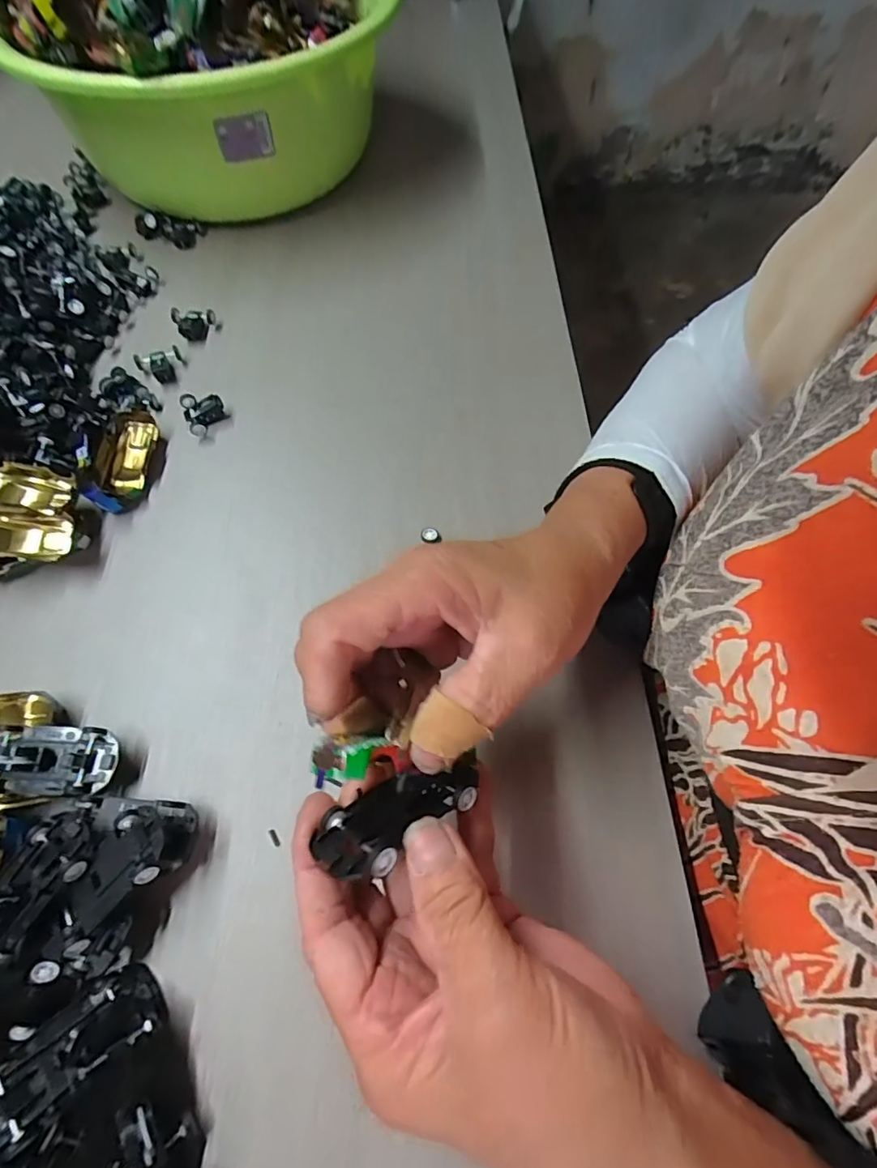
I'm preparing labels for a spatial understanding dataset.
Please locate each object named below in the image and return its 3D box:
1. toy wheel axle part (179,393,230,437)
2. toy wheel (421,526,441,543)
[{"bbox_3d":[-0.162,-0.119,0.366,0.026,0.016,0.031,-25,66,-13],"label":"toy wheel axle part"},{"bbox_3d":[-0.005,-0.029,0.324,0.013,0.006,0.008,14,63,6],"label":"toy wheel"}]

